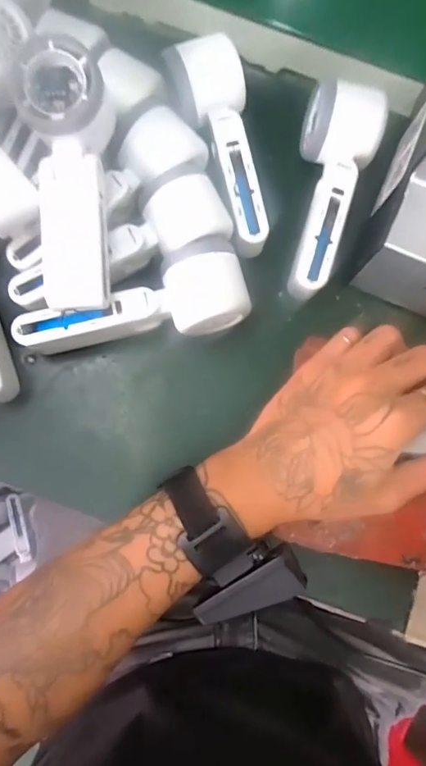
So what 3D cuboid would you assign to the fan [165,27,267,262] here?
[{"bbox_3d":[0.014,-0.181,0.363,0.056,0.054,0.157,-18,82,-5],"label":"fan"}]

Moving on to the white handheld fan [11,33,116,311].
[{"bbox_3d":[-0.095,-0.134,0.317,0.053,0.046,0.166,-2,98,-3],"label":"white handheld fan"}]

